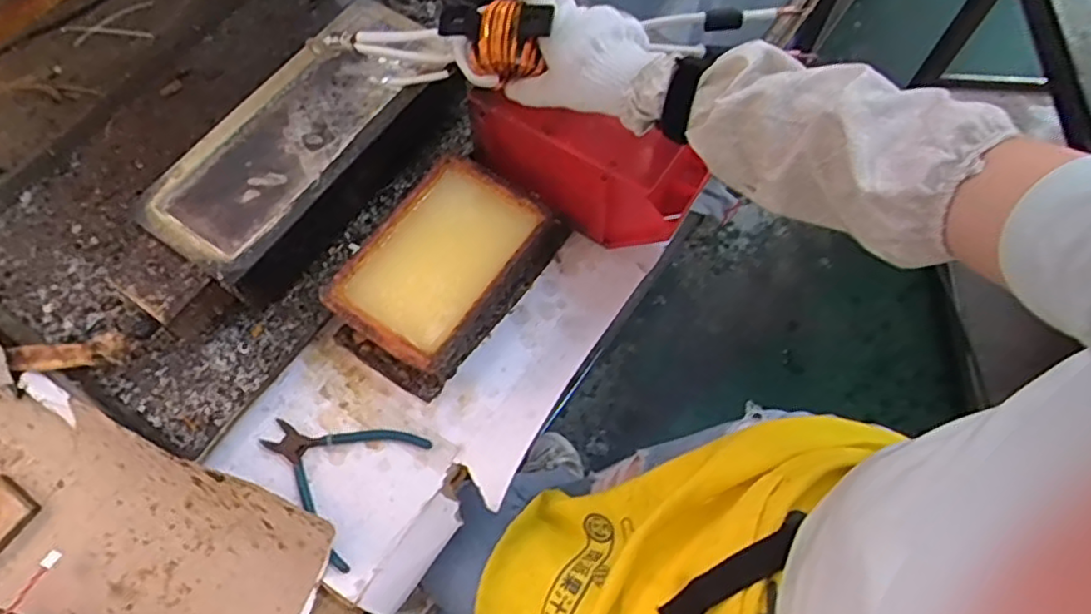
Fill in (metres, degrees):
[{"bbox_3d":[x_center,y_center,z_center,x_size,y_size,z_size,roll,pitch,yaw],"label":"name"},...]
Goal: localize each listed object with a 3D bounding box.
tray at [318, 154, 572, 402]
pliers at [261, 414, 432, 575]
[{"bbox_3d":[-0.095,-0.042,0.640,0.140,0.068,0.237,31,70,13],"label":"tray"},{"bbox_3d":[-0.195,0.143,0.590,0.134,0.008,0.126,30,69,12],"label":"pliers"}]

